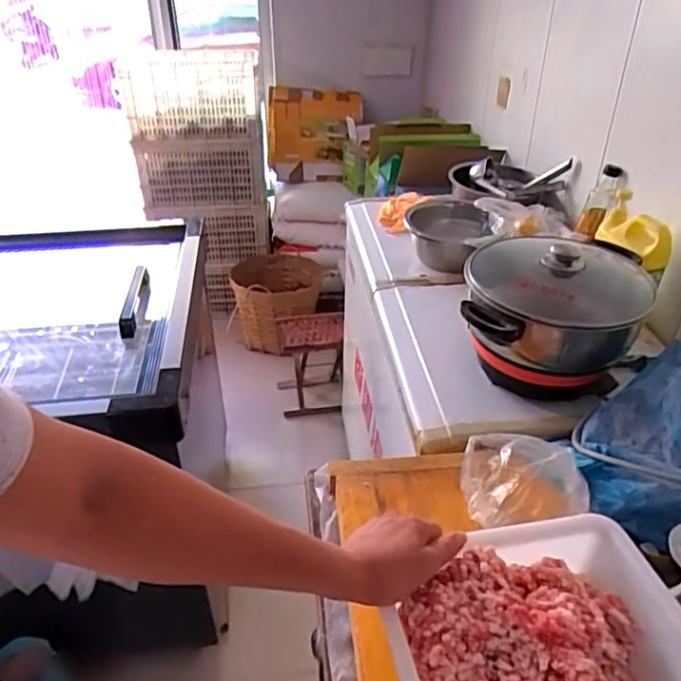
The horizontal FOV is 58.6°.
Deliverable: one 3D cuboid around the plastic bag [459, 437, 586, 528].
[{"bbox_3d":[0.248,0.182,0.810,0.161,0.057,0.133,-1,34,-1],"label":"plastic bag"}]

